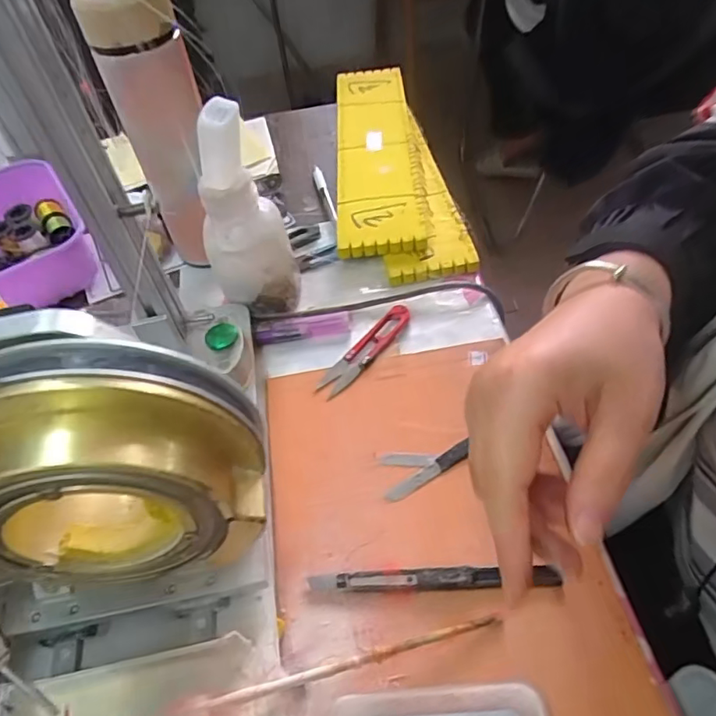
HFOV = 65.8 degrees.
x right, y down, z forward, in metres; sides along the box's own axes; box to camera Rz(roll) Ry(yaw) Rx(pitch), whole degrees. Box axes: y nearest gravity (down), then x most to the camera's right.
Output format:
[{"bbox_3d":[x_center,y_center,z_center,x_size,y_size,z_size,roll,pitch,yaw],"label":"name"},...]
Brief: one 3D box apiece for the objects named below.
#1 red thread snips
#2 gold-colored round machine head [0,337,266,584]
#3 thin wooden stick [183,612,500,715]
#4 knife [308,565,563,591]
[{"bbox_3d":[0.005,-0.006,0.432,0.022,0.011,0.100,33,60,29],"label":"red thread snips"},{"bbox_3d":[-0.088,0.040,0.201,0.104,0.089,0.048,-14,49,-5],"label":"gold-colored round machine head"},{"bbox_3d":[-0.002,0.155,0.283,0.162,0.013,0.008,-7,48,-17],"label":"thin wooden stick"},{"bbox_3d":[0.042,0.126,0.317,0.139,0.007,0.011,-3,49,4],"label":"knife"}]

